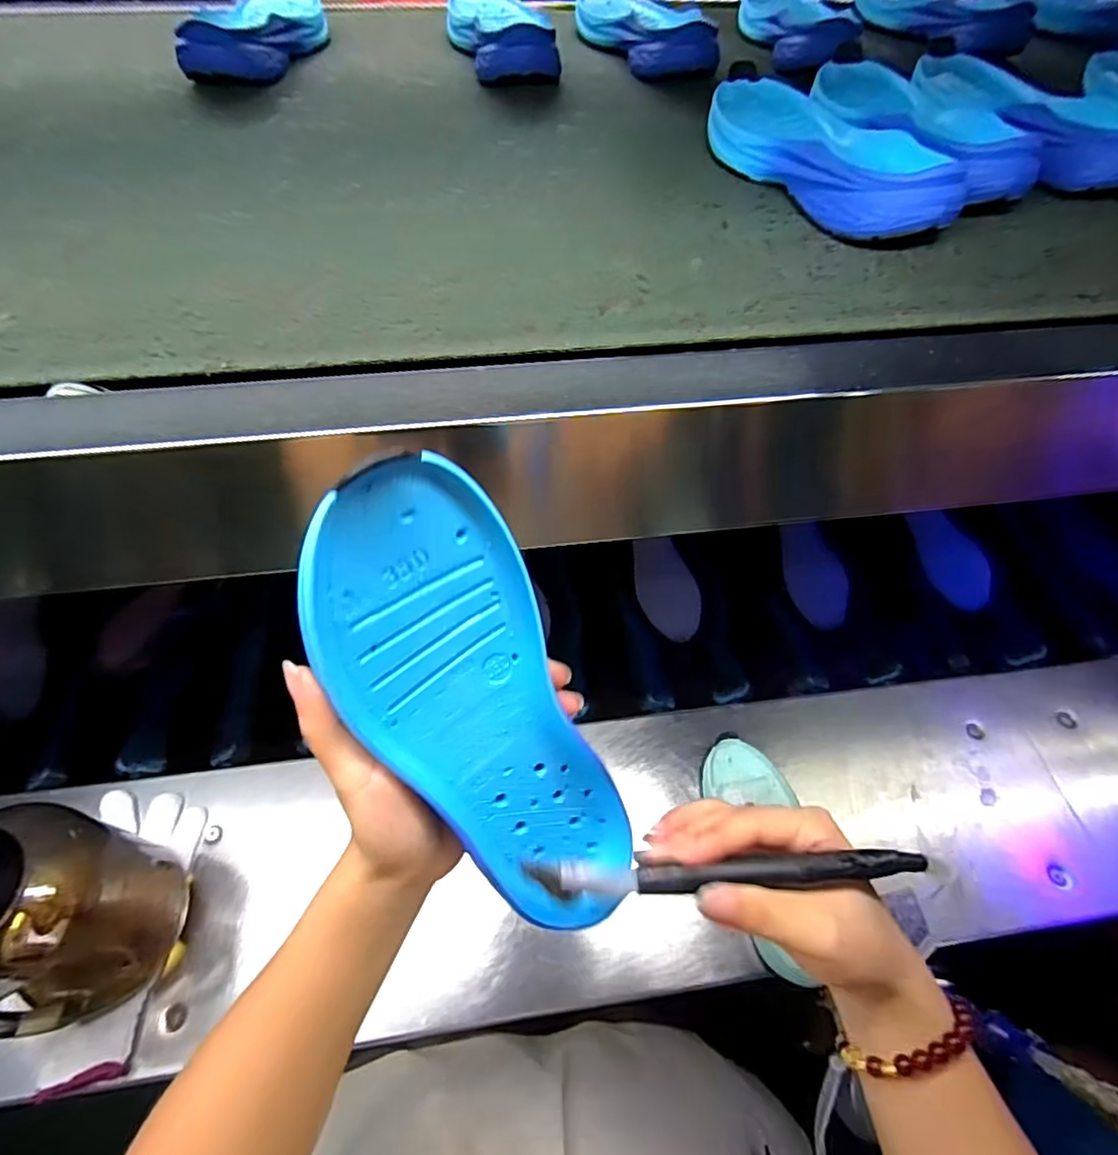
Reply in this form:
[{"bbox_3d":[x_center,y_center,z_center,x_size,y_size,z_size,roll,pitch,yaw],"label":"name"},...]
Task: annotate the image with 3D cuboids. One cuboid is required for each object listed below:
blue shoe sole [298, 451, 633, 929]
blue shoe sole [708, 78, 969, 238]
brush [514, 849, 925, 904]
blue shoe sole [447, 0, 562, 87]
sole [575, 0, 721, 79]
[{"bbox_3d":[-0.031,0.063,0.254,0.087,0.229,0.031,-33,24,-22],"label":"blue shoe sole"},{"bbox_3d":[0.179,-0.303,0.415,0.096,0.038,0.242,-15,56,-11],"label":"blue shoe sole"},{"bbox_3d":[0.073,0.132,0.263,0.173,0.018,0.016,-6,54,6],"label":"brush"},{"bbox_3d":[-0.063,-0.555,0.592,0.092,0.039,0.238,-7,55,-5],"label":"blue shoe sole"},{"bbox_3d":[0.077,-0.568,0.602,0.096,0.037,0.220,-10,55,-8],"label":"sole"}]

